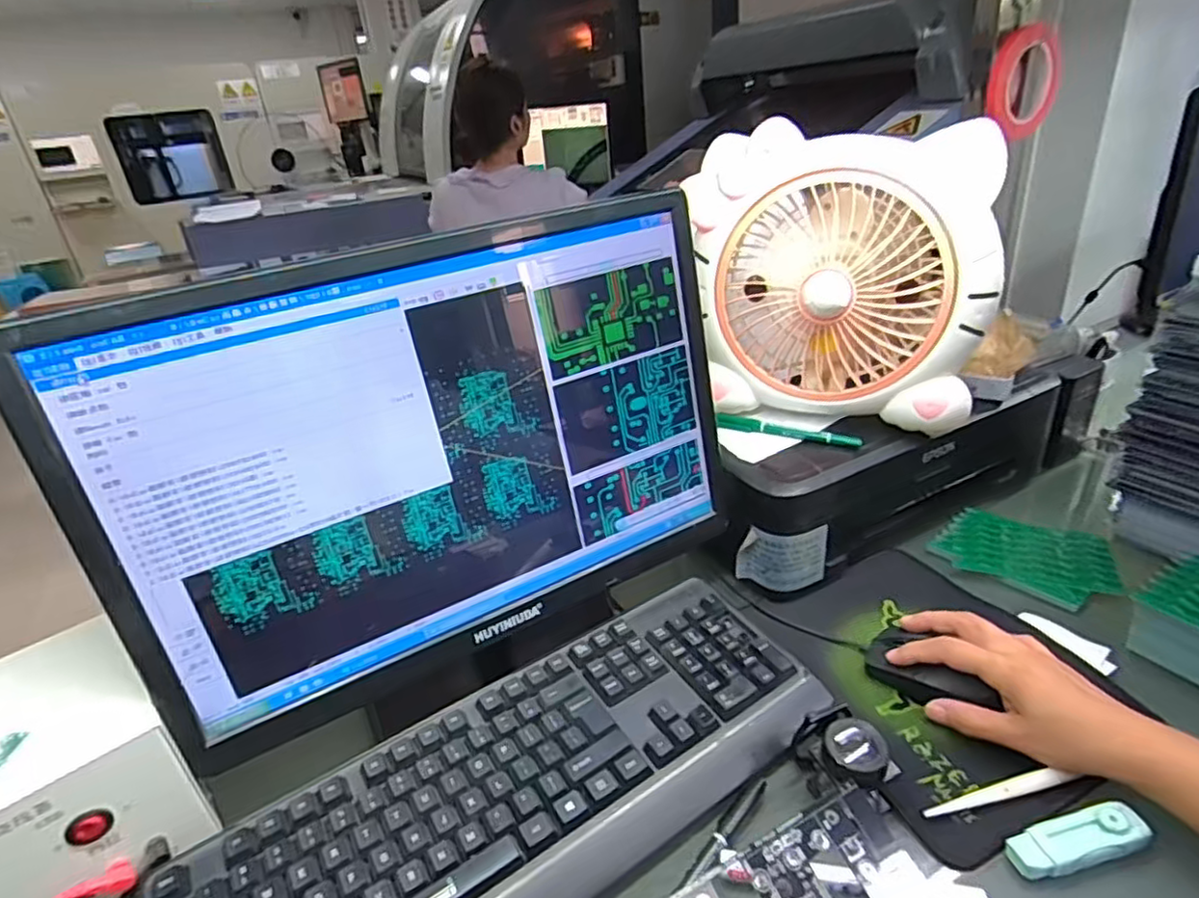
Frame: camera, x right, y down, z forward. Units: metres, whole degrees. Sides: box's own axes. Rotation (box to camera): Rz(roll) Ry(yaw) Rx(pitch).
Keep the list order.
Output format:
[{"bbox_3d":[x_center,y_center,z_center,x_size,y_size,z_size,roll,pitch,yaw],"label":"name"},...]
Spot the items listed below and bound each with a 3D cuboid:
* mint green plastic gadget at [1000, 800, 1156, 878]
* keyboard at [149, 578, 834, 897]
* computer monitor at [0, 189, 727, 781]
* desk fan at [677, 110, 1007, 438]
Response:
[{"bbox_3d":[0.277,0.227,0.382,0.075,0.018,0.026,-10,28,-7],"label":"mint green plastic gadget"},{"bbox_3d":[-0.047,0.217,0.431,0.425,0.025,0.156,-24,38,-26],"label":"keyboard"},{"bbox_3d":[-0.099,0.021,0.474,0.432,0.310,0.076,-20,31,-25],"label":"computer monitor"},{"bbox_3d":[0.212,-0.149,0.595,0.252,0.240,0.130,9,31,27],"label":"desk fan"}]

